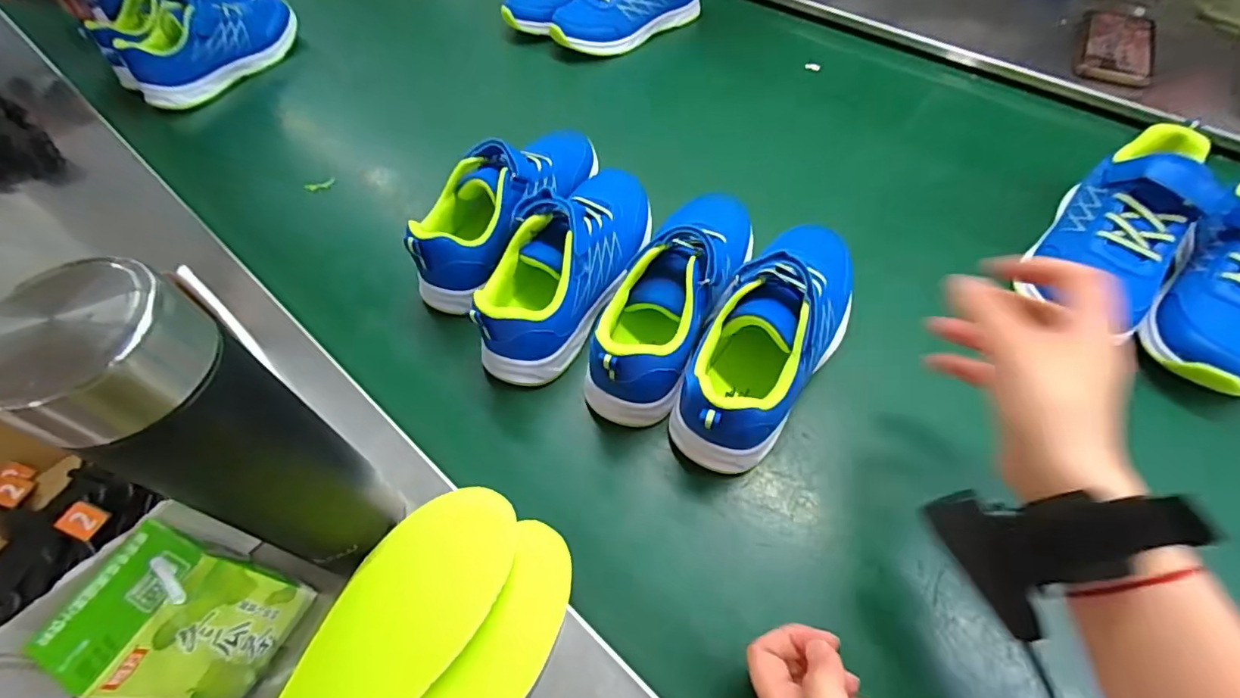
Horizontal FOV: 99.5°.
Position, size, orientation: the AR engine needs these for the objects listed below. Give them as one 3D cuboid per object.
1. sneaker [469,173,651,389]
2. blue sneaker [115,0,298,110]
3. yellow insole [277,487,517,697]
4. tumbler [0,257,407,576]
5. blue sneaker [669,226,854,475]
[{"bbox_3d":[-0.047,-0.079,0.457,0.087,0.084,0.222,23,62,15],"label":"sneaker"},{"bbox_3d":[-0.552,-0.418,0.705,0.077,0.090,0.223,23,62,15],"label":"blue sneaker"},{"bbox_3d":[-0.141,0.180,0.290,0.072,0.019,0.226,21,62,14],"label":"yellow insole"},{"bbox_3d":[-0.179,0.053,0.267,0.063,0.228,0.062,-1,58,1],"label":"tumbler"},{"bbox_3d":[0.115,-0.006,0.400,0.078,0.104,0.197,32,65,20],"label":"blue sneaker"}]

